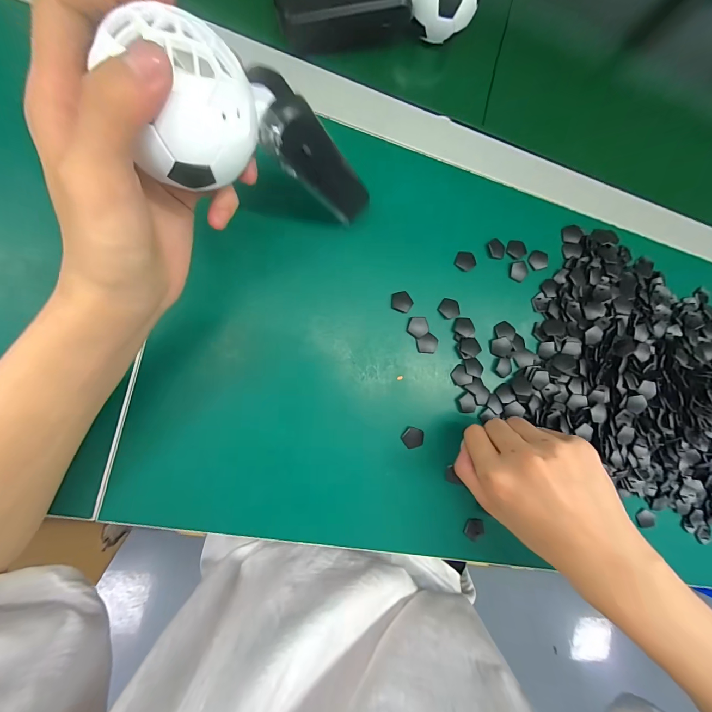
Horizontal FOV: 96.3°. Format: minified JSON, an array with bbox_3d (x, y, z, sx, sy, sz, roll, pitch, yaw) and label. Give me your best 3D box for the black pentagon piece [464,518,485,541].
[{"bbox_3d":[0.106,0.154,0.283,0.017,0.004,0.018,32,82,-9],"label":"black pentagon piece"}]

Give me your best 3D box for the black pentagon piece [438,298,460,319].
[{"bbox_3d":[0.085,-0.043,0.287,0.018,0.004,0.019,-44,96,-10],"label":"black pentagon piece"}]

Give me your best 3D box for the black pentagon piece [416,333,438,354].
[{"bbox_3d":[0.063,-0.011,0.281,0.019,0.004,0.017,6,86,-11],"label":"black pentagon piece"}]

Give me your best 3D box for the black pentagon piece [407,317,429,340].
[{"bbox_3d":[0.055,-0.025,0.279,0.018,0.004,0.019,15,84,-11],"label":"black pentagon piece"}]

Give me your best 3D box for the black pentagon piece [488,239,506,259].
[{"bbox_3d":[0.133,-0.101,0.299,0.017,0.004,0.019,-11,90,-12],"label":"black pentagon piece"}]

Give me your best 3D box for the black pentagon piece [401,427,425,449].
[{"bbox_3d":[0.049,0.071,0.276,0.019,0.004,0.018,15,84,-11],"label":"black pentagon piece"}]

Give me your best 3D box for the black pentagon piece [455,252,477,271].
[{"bbox_3d":[0.101,-0.087,0.290,0.019,0.004,0.018,11,85,-11],"label":"black pentagon piece"}]

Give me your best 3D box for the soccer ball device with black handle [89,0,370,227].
[{"bbox_3d":[-0.042,-0.120,0.181,0.046,0.169,0.057,-20,89,33],"label":"soccer ball device with black handle"}]

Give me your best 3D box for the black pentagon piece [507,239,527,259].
[{"bbox_3d":[0.154,-0.102,0.303,0.020,0.004,0.018,22,83,-10],"label":"black pentagon piece"}]

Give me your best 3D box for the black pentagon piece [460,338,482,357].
[{"bbox_3d":[0.103,-0.008,0.288,0.019,0.006,0.017,2,87,-12],"label":"black pentagon piece"}]

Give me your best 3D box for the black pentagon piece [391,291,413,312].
[{"bbox_3d":[0.041,-0.048,0.278,0.019,0.004,0.019,7,86,-11],"label":"black pentagon piece"}]

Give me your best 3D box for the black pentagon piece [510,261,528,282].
[{"bbox_3d":[0.155,-0.081,0.302,0.018,0.004,0.018,12,85,-11],"label":"black pentagon piece"}]

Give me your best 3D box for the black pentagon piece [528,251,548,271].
[{"bbox_3d":[0.176,-0.092,0.307,0.021,0.004,0.018,-15,90,-12],"label":"black pentagon piece"}]

